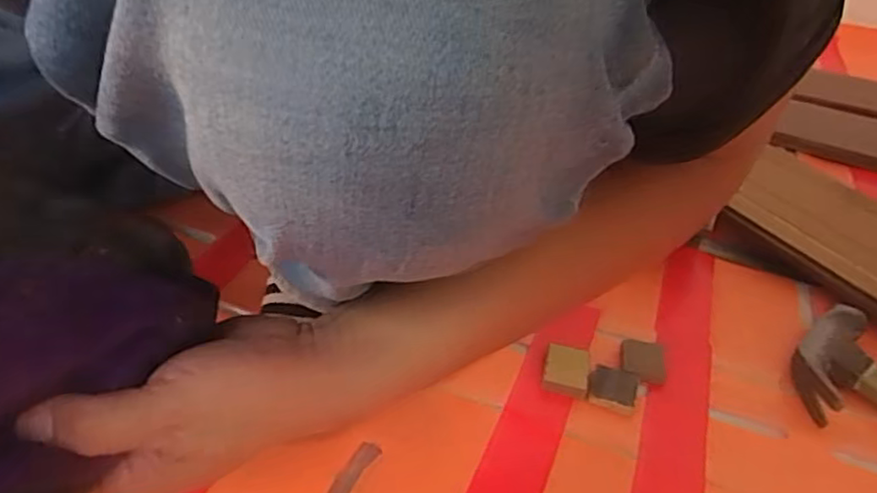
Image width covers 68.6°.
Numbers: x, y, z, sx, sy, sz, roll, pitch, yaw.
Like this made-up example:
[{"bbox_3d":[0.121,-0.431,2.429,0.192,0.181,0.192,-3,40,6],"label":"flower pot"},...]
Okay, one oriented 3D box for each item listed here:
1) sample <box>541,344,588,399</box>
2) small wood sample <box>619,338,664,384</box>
[{"bbox_3d":[0.097,0.094,0.491,0.033,0.010,0.042,12,35,8],"label":"sample"},{"bbox_3d":[0.161,0.088,0.505,0.033,0.005,0.040,14,36,11],"label":"small wood sample"}]

